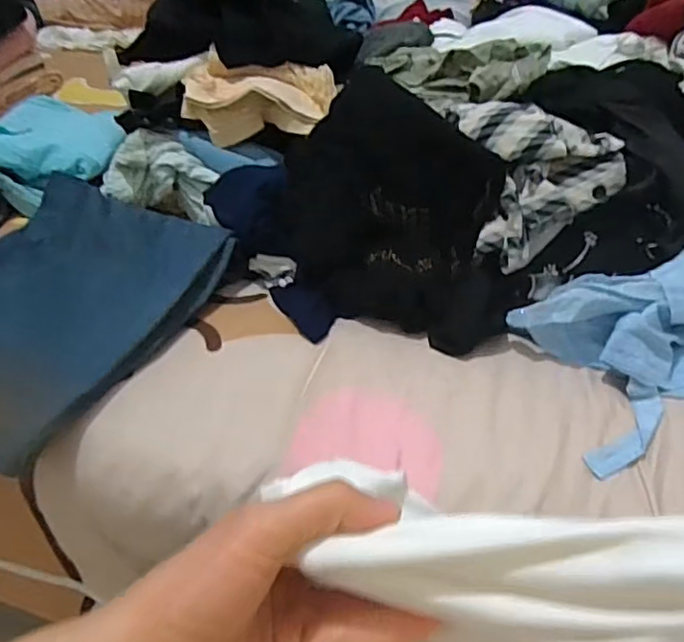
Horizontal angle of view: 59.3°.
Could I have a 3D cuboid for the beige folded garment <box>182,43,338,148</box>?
[{"bbox_3d":[-0.098,-0.267,0.724,0.168,0.062,0.120,5,39,7],"label":"beige folded garment"}]

